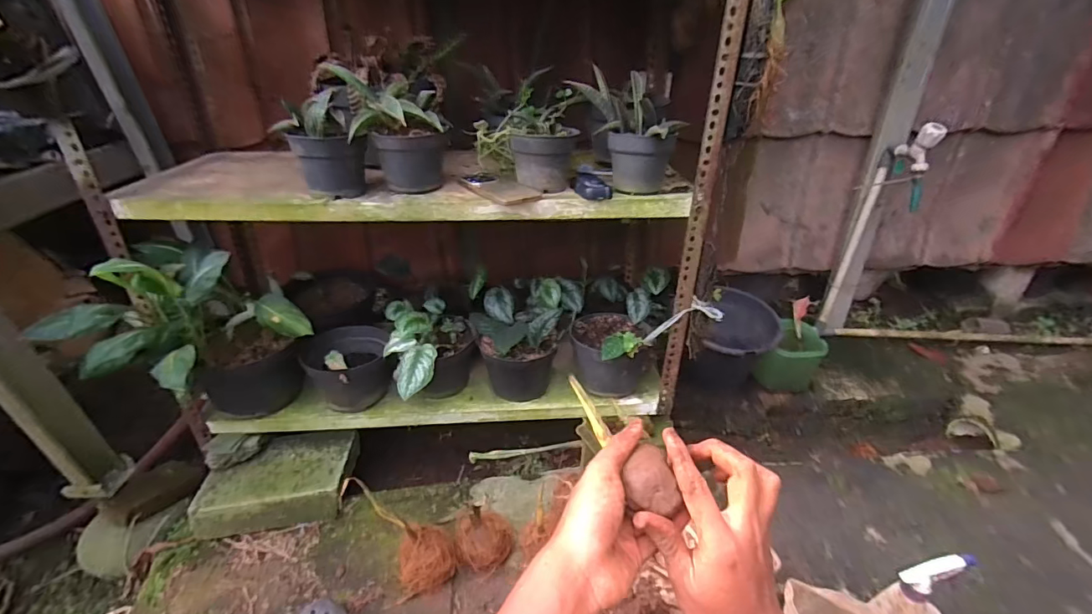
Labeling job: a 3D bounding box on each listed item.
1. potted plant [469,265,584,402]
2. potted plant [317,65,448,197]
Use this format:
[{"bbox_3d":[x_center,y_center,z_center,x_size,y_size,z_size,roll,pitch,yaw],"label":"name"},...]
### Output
[{"bbox_3d":[-0.045,0.056,1.040,0.242,0.189,0.221,1,30,4],"label":"potted plant"},{"bbox_3d":[-0.237,-0.265,0.738,0.160,0.166,0.139,-6,31,-9],"label":"potted plant"}]

